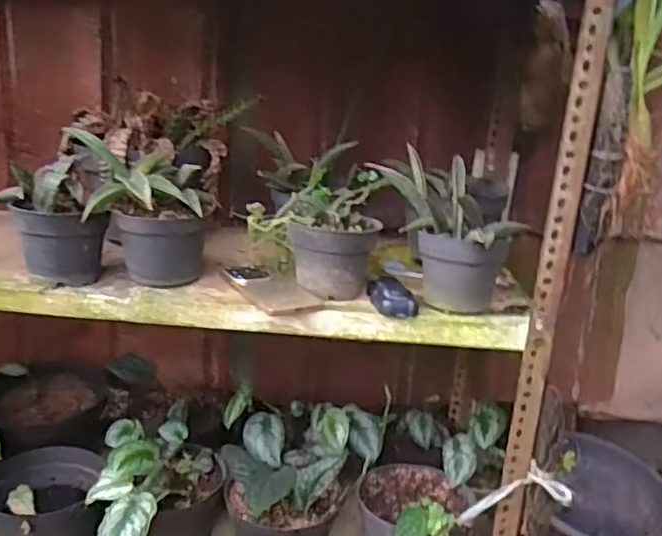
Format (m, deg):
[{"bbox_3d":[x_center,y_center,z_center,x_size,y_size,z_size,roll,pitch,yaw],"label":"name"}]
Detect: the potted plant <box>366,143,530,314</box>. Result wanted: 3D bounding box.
[{"bbox_3d":[0.150,-0.045,0.836,0.187,0.167,0.125,17,23,39],"label":"potted plant"}]

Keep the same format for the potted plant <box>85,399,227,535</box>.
[{"bbox_3d":[-0.239,0.354,0.897,0.172,0.219,0.295,-1,18,-11],"label":"potted plant"}]

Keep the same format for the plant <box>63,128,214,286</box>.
[{"bbox_3d":[-0.231,-0.068,0.803,0.144,0.181,0.121,14,21,33],"label":"plant"}]

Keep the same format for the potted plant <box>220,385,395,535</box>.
[{"bbox_3d":[-0.047,0.336,1.010,0.253,0.197,0.246,4,18,5],"label":"potted plant"}]

